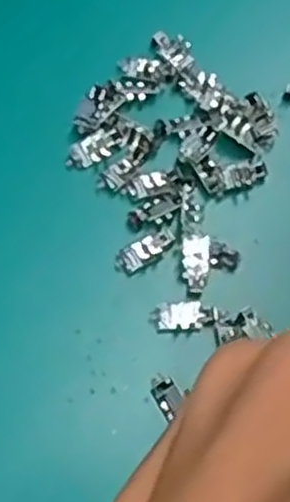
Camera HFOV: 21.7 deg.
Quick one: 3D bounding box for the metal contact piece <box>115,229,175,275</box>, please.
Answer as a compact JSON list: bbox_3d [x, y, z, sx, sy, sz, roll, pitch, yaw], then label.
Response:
[{"bbox_3d":[0.000,0.000,0.313,0.026,0.004,0.011,-29,73,-13],"label":"metal contact piece"}]

